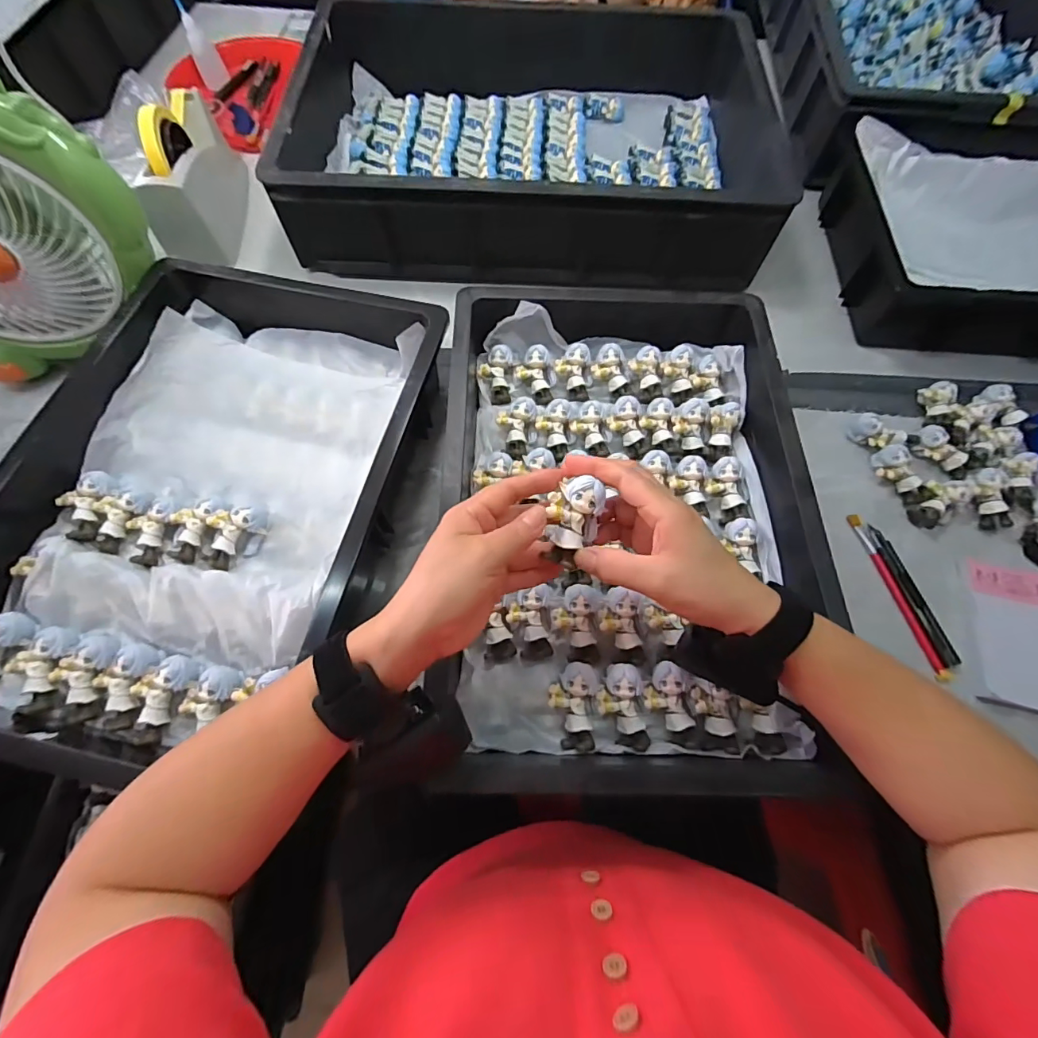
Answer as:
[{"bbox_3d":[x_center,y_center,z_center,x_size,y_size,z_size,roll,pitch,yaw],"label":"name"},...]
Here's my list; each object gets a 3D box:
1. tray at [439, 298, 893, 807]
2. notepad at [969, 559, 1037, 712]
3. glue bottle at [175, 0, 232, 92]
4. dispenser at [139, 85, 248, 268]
[{"bbox_3d":[0.093,-0.018,0.423,0.314,0.074,0.466,0,67,-2],"label":"tray"},{"bbox_3d":[0.461,0.106,0.415,0.086,0.009,0.131,13,67,14],"label":"notepad"},{"bbox_3d":[-0.490,-0.732,0.716,0.041,0.106,0.036,-31,46,-14],"label":"glue bottle"},{"bbox_3d":[-0.410,-0.437,0.585,0.064,0.118,0.219,-4,67,-4],"label":"dispenser"}]

